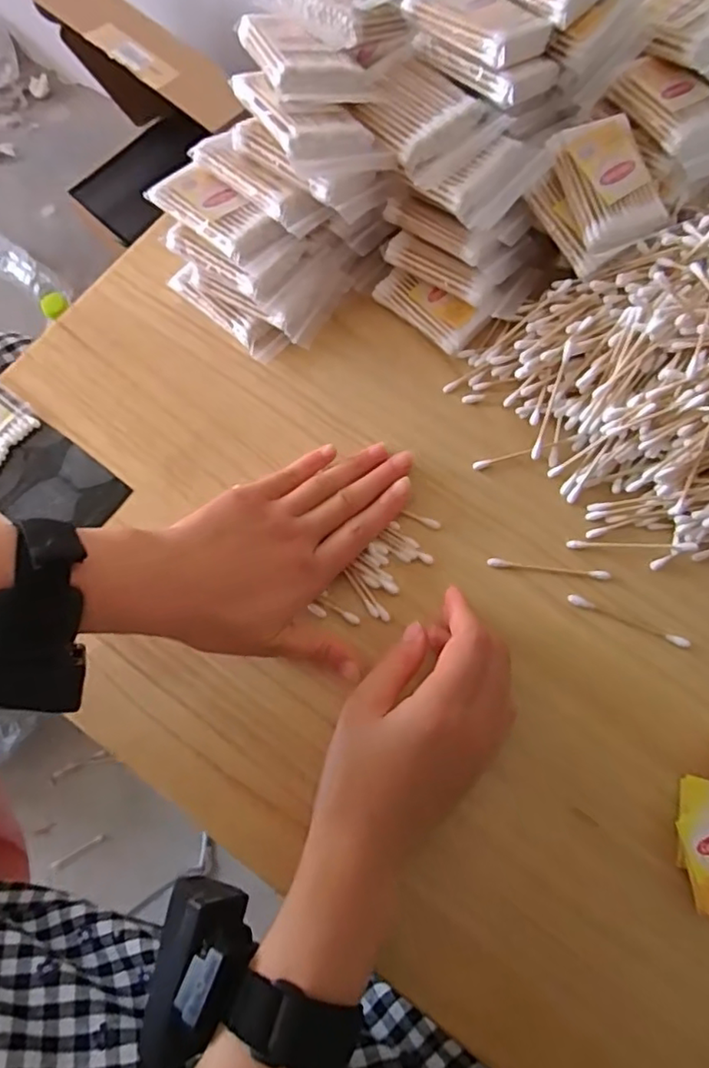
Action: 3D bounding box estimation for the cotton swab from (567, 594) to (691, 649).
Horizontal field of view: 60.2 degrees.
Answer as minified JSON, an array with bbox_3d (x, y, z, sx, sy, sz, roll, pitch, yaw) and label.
[{"bbox_3d":[0.160,0.050,0.355,0.071,0.004,0.006,22,76,7],"label":"cotton swab"}]

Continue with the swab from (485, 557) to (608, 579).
[{"bbox_3d":[0.116,0.020,0.364,0.072,0.004,0.006,7,75,3],"label":"swab"}]

